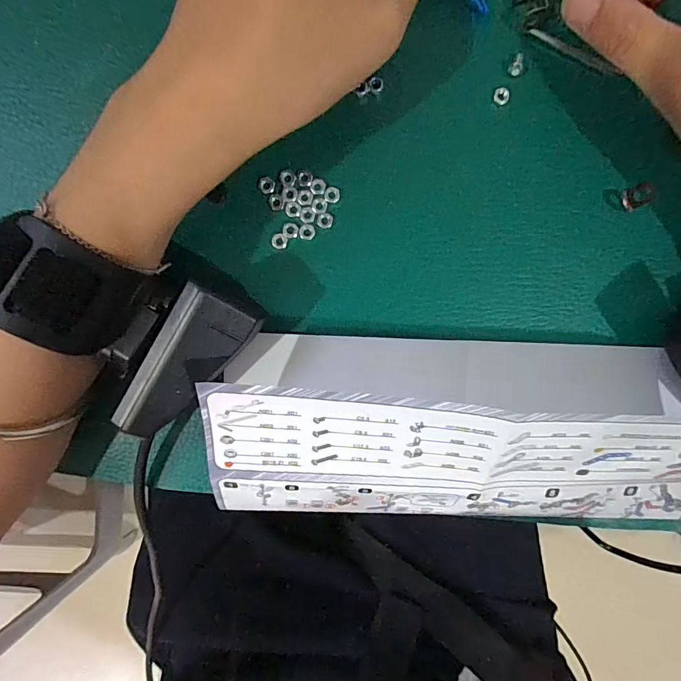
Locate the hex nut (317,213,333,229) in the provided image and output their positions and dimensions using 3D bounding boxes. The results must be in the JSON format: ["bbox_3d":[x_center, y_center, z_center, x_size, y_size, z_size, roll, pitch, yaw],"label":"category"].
[{"bbox_3d":[-0.007,-0.054,0.196,0.007,0.004,0.007,5,95,-4],"label":"hex nut"}]

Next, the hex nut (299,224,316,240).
[{"bbox_3d":[-0.015,-0.049,0.196,0.007,0.004,0.007,6,95,-4],"label":"hex nut"}]

